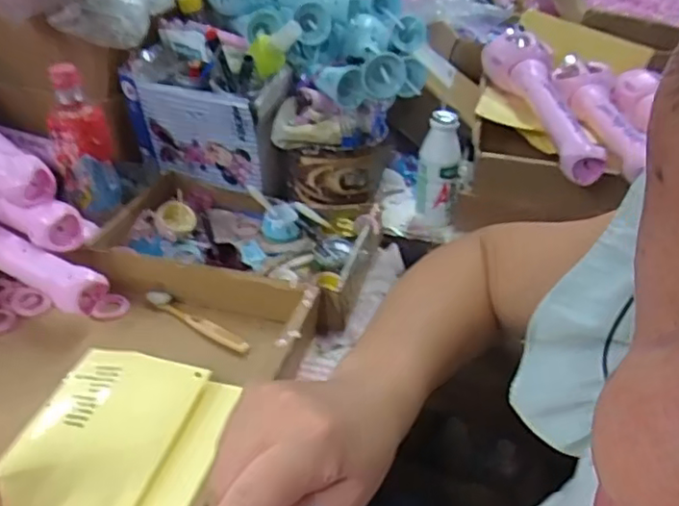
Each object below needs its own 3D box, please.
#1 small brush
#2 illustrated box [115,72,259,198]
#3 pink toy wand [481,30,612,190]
[{"bbox_3d":[-0.145,0.069,0.630,0.138,0.008,0.018,24,39,28],"label":"small brush"},{"bbox_3d":[-0.183,-0.146,0.767,0.175,0.129,0.025,13,34,14],"label":"illustrated box"},{"bbox_3d":[0.261,-0.208,0.821,0.086,0.081,0.332,3,33,-1],"label":"pink toy wand"}]

